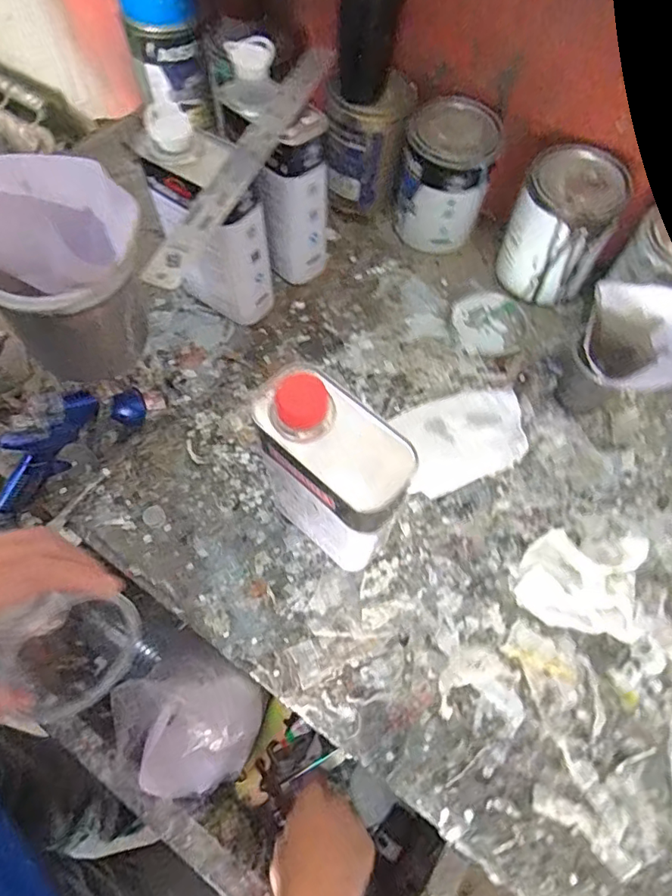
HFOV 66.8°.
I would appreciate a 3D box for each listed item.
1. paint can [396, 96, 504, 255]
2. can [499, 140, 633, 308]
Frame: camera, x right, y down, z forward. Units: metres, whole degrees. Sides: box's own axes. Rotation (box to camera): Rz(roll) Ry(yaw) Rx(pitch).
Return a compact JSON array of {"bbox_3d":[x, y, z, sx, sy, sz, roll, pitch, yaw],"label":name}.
[{"bbox_3d":[0.128,-0.327,0.621,0.102,0.143,0.102,1,65,-1],"label":"paint can"},{"bbox_3d":[0.255,-0.247,0.584,0.104,0.143,0.104,1,65,-1],"label":"can"}]

